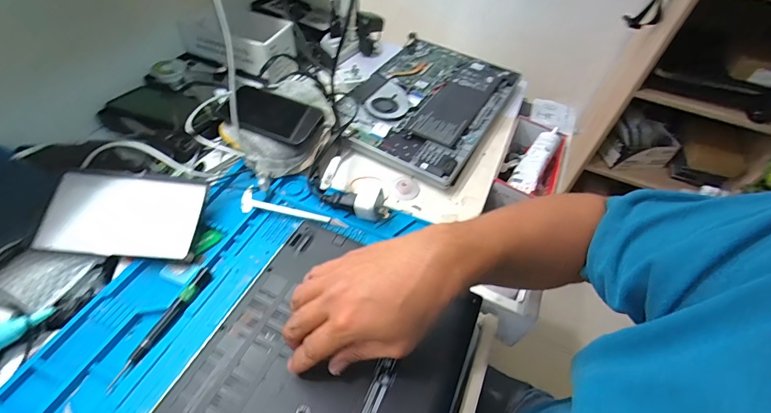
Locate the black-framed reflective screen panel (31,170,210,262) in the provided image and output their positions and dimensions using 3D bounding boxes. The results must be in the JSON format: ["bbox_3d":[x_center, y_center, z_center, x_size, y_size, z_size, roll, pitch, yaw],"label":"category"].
[{"bbox_3d":[-0.307,0.008,0.432,0.173,0.013,0.104,5,59,1],"label":"black-framed reflective screen panel"}]

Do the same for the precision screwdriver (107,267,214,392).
[{"bbox_3d":[-0.224,0.118,0.370,0.017,0.013,0.130,19,52,15],"label":"precision screwdriver"}]

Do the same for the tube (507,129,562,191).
[{"bbox_3d":[0.251,-0.082,0.602,0.043,0.024,0.143,29,71,23],"label":"tube"}]

